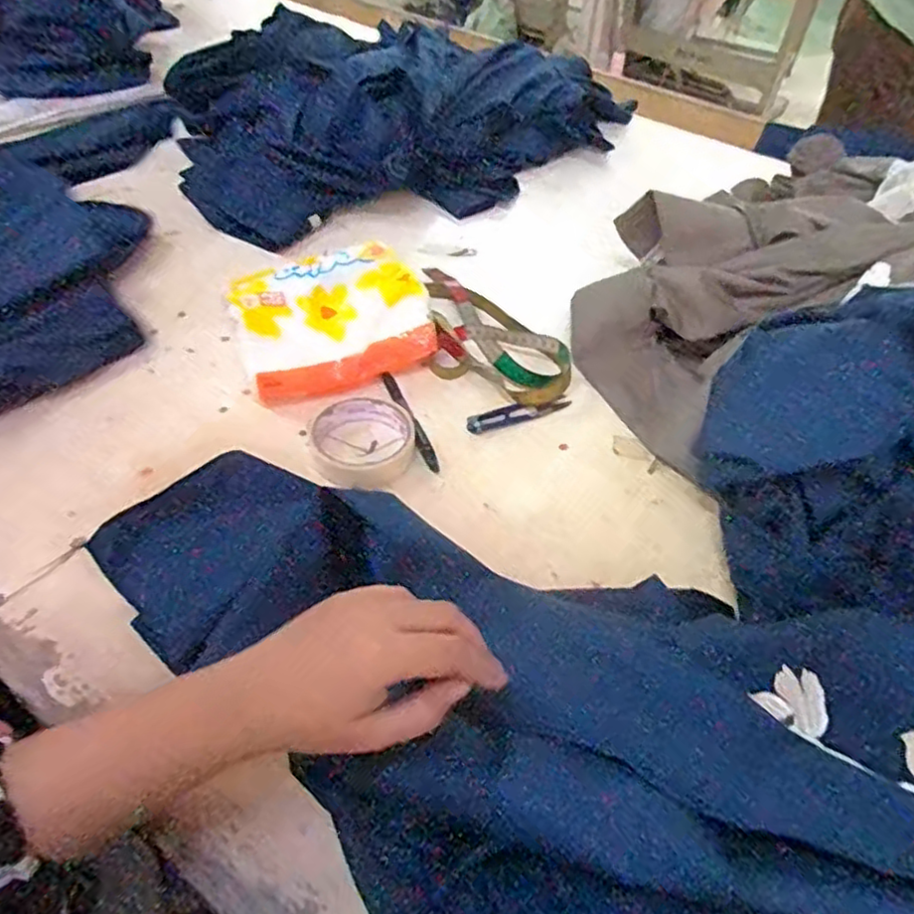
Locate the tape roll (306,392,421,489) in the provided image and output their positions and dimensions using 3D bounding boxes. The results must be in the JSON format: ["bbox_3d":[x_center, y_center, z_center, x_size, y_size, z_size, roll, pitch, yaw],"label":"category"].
[{"bbox_3d":[-0.076,-0.017,0.579,0.089,0.020,0.081,25,50,18],"label":"tape roll"}]

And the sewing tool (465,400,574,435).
[{"bbox_3d":[0.057,-0.040,0.621,0.102,0.011,0.019,-15,50,-18],"label":"sewing tool"}]

